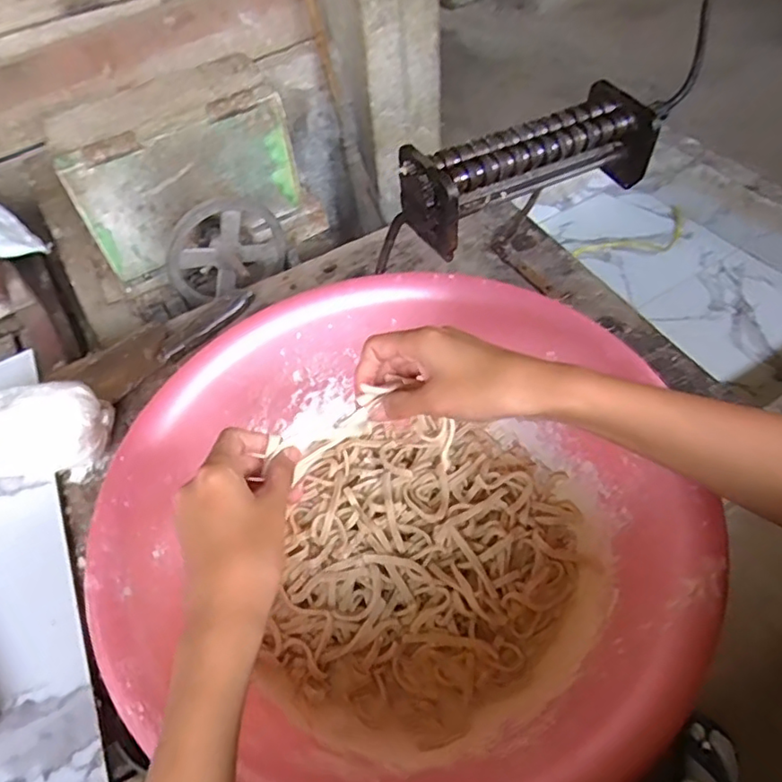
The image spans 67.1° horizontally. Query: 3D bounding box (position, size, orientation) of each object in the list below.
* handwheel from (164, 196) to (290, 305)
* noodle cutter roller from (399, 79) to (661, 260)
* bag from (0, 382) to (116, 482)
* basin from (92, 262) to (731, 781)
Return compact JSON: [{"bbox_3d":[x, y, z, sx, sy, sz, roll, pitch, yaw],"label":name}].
[{"bbox_3d":[-0.261,-0.223,0.963,0.199,0.177,0.069,-24,49,-24],"label":"handwheel"},{"bbox_3d":[0.096,-0.161,0.428,0.184,0.055,0.061,-24,54,-13],"label":"noodle cutter roller"},{"bbox_3d":[-0.370,0.027,0.554,0.175,0.116,0.076,-10,52,-2],"label":"bag"},{"bbox_3d":[0.001,0.087,0.453,0.394,0.116,0.386,-3,52,4],"label":"basin"}]

